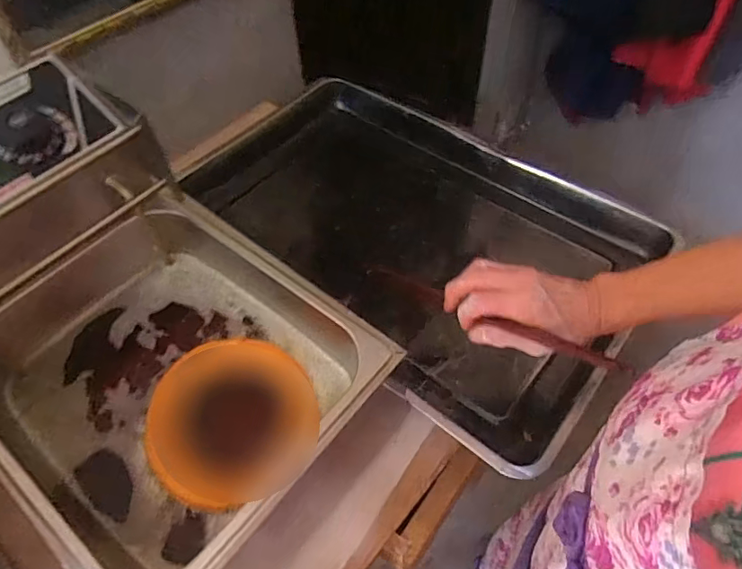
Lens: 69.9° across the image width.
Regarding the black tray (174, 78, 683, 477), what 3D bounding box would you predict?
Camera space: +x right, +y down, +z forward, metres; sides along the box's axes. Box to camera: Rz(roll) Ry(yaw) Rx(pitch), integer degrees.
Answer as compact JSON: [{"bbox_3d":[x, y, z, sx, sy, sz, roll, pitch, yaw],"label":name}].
[{"bbox_3d":[0.038,-0.069,0.700,0.589,0.072,0.365,35,62,25],"label":"black tray"}]

